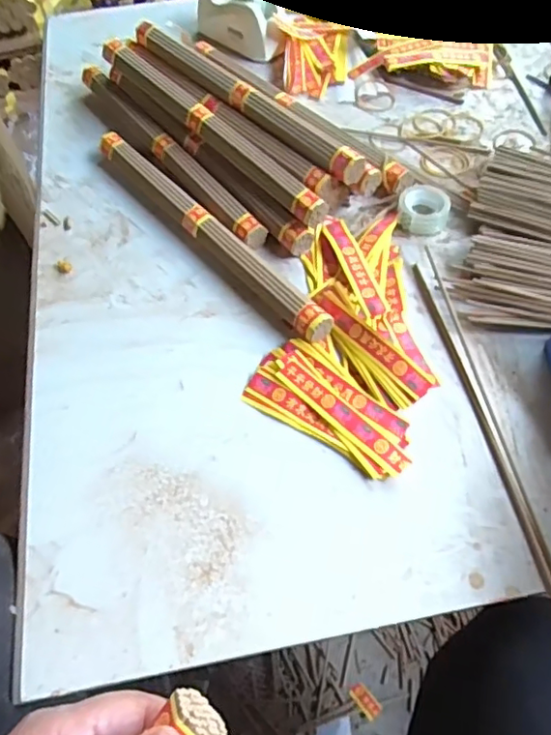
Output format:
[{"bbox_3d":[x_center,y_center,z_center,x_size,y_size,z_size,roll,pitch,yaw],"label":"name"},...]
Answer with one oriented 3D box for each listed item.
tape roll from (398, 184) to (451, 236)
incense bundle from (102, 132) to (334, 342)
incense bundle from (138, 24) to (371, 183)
[{"bbox_3d":[0.138,-0.147,0.543,0.046,0.019,0.046,-1,58,1],"label":"tape roll"},{"bbox_3d":[-0.063,-0.129,0.535,0.030,0.022,0.311,-37,63,-19],"label":"incense bundle"},{"bbox_3d":[-0.032,-0.270,0.575,0.030,0.023,0.310,-38,64,-20],"label":"incense bundle"}]

